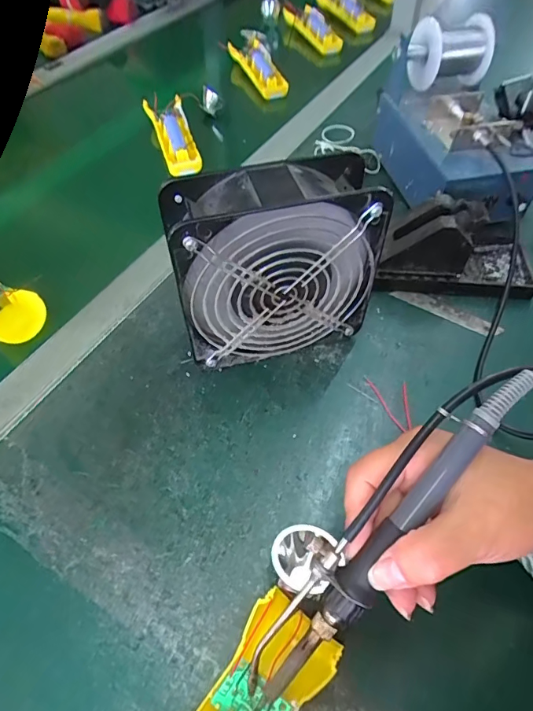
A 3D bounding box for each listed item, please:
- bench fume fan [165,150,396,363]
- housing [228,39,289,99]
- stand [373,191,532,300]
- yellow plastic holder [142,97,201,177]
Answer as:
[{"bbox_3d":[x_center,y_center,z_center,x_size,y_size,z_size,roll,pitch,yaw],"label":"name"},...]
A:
[{"bbox_3d":[0.006,-0.062,0.341,0.146,0.150,0.057,-15,55,-12],"label":"bench fume fan"},{"bbox_3d":[-0.011,-0.470,0.728,0.050,0.036,0.166,-20,56,-16],"label":"housing"},{"bbox_3d":[0.183,-0.111,0.429,0.157,0.071,0.082,3,53,1],"label":"stand"},{"bbox_3d":[-0.124,-0.295,0.589,0.048,0.030,0.154,-14,54,-11],"label":"yellow plastic holder"}]

